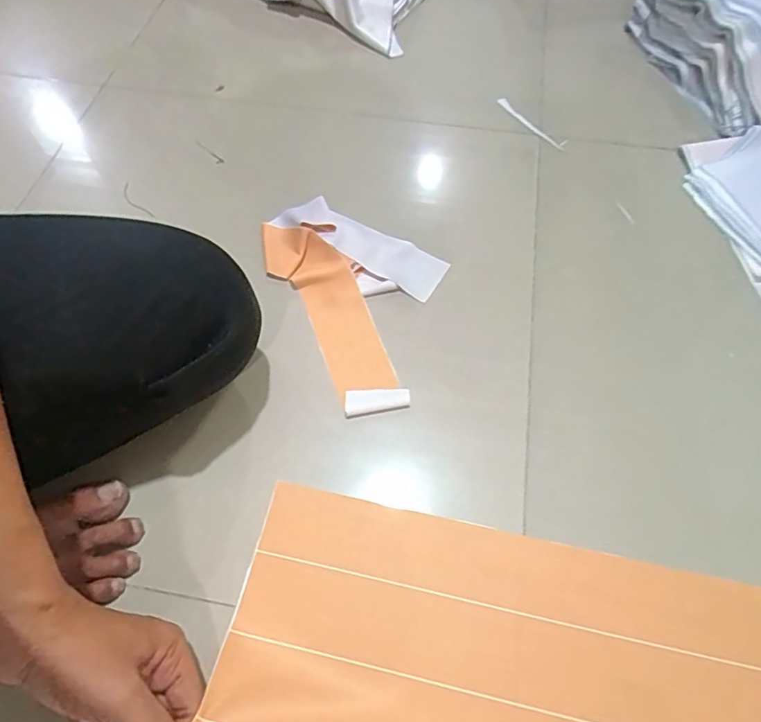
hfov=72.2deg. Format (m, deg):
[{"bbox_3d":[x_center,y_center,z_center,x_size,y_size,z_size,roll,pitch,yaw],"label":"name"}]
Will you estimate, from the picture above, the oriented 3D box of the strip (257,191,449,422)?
[{"bbox_3d":[-0.016,-0.081,0.563,0.169,0.030,0.275,-26,63,-15],"label":"strip"}]

